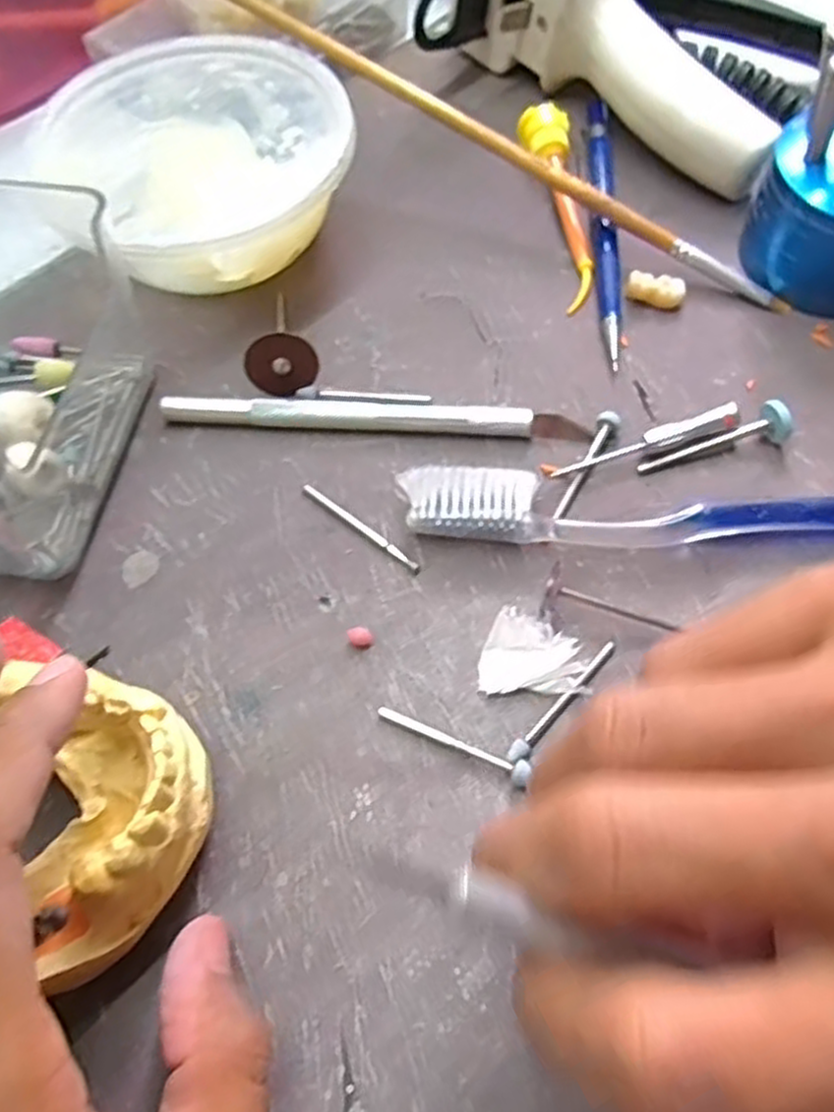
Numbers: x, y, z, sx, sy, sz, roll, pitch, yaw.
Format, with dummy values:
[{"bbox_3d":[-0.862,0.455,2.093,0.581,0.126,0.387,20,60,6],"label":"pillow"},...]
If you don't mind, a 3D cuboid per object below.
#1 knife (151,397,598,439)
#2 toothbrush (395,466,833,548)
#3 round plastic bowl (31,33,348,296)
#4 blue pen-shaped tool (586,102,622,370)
[{"bbox_3d":[-0.014,-0.043,0.237,0.130,0.009,0.008,2,63,4],"label":"knife"},{"bbox_3d":[0.090,-0.011,0.215,0.186,0.014,0.019,2,63,3],"label":"toothbrush"},{"bbox_3d":[-0.069,-0.134,0.268,0.106,0.043,0.085,32,68,17],"label":"round plastic bowl"},{"bbox_3d":[0.067,-0.119,0.271,0.008,0.006,0.125,2,63,3],"label":"blue pen-shaped tool"}]

